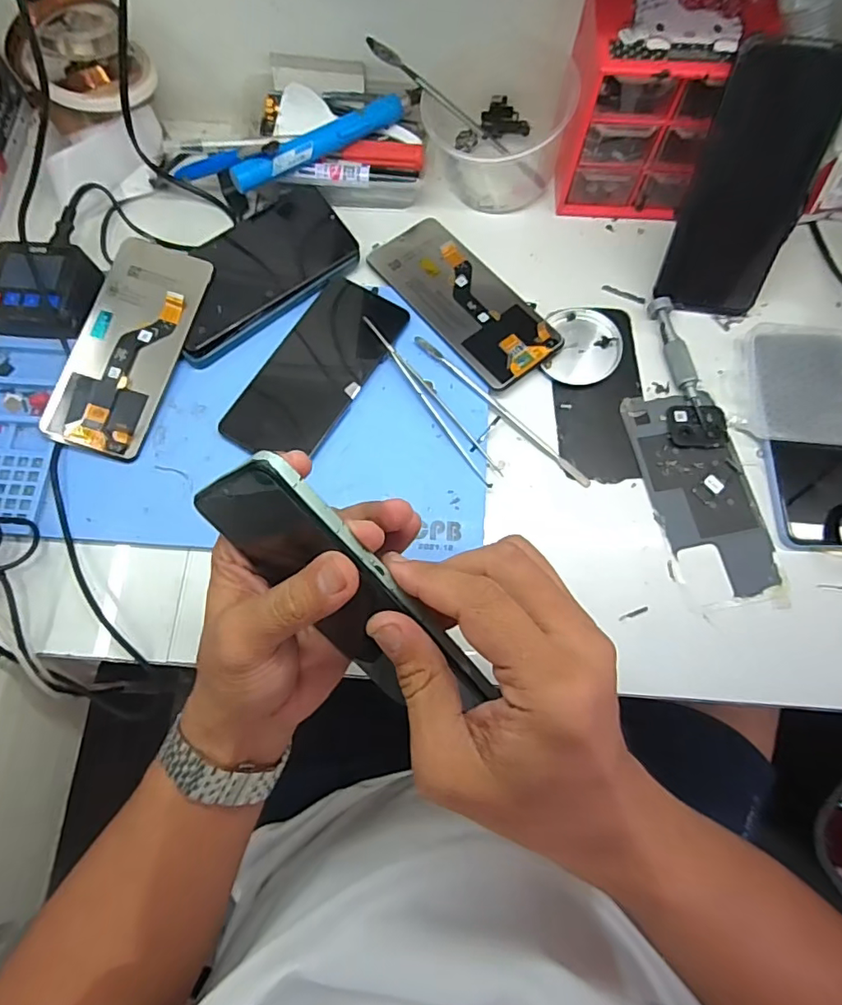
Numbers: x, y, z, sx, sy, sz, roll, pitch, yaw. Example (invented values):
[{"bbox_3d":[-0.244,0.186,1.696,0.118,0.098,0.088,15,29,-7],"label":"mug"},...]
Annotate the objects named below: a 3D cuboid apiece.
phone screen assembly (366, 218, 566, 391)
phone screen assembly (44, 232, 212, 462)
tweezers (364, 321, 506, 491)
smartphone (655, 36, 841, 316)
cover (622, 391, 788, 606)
[{"bbox_3d":[0.031,-0.164,0.426,0.074,0.005,0.166,-37,77,-10],"label":"phone screen assembly"},{"bbox_3d":[-0.218,-0.117,0.400,0.075,0.007,0.167,17,79,1],"label":"phone screen assembly"},{"bbox_3d":[0.009,-0.077,0.392,0.016,0.020,0.150,-35,76,-10],"label":"tweezers"},{"bbox_3d":[0.238,-0.225,0.392,0.080,0.168,0.013,8,38,2],"label":"smartphone"},{"bbox_3d":[0.204,-0.006,0.389,0.076,0.005,0.156,-8,74,-5],"label":"cover"}]

